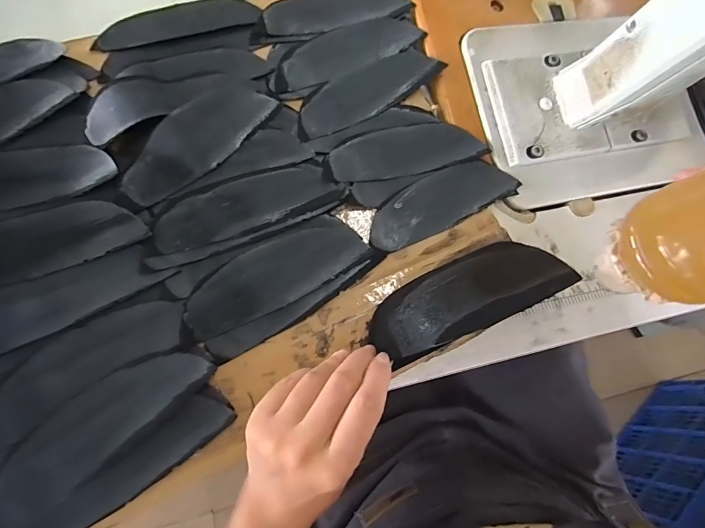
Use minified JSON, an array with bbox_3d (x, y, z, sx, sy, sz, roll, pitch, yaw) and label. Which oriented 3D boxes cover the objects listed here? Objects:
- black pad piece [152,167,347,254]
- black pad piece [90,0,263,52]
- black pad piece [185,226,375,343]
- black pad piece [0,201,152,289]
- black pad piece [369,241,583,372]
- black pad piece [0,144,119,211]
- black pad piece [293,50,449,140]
[{"bbox_3d":[-0.079,-0.047,0.304,0.137,0.012,0.042,-21,76,-14],"label":"black pad piece"},{"bbox_3d":[-0.153,-0.215,0.350,0.137,0.011,0.051,-19,76,-13],"label":"black pad piece"},{"bbox_3d":[-0.056,0.007,0.296,0.133,0.014,0.048,-24,77,-15],"label":"black pad piece"},{"bbox_3d":[-0.219,-0.013,0.274,0.138,0.013,0.045,-20,76,-14],"label":"black pad piece"},{"bbox_3d":[0.082,0.021,0.281,0.144,0.014,0.051,-22,75,-11],"label":"black pad piece"},{"bbox_3d":[-0.237,-0.063,0.278,0.129,0.014,0.046,-12,74,-11],"label":"black pad piece"},{"bbox_3d":[0.012,-0.153,0.350,0.145,0.009,0.045,-32,79,-16],"label":"black pad piece"}]

